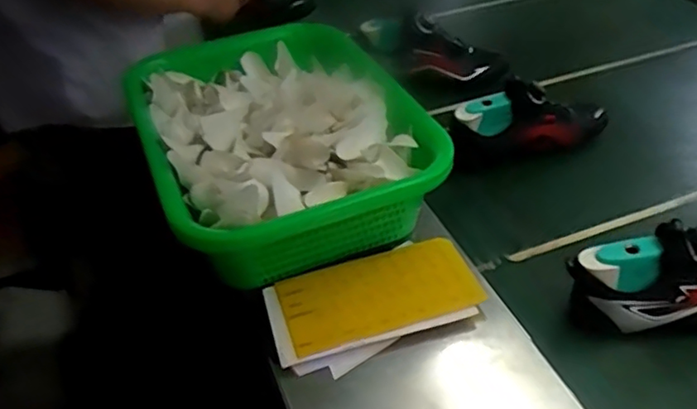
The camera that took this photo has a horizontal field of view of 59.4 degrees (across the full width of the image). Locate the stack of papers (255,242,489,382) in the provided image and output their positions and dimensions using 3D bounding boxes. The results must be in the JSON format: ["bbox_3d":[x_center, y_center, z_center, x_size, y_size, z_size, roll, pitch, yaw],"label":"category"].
[{"bbox_3d":[0.026,0.094,0.610,0.208,0.014,0.112,-18,51,-14],"label":"stack of papers"}]

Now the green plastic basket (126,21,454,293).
[{"bbox_3d":[-0.078,-0.068,0.726,0.294,0.120,0.372,-21,41,-14],"label":"green plastic basket"}]

